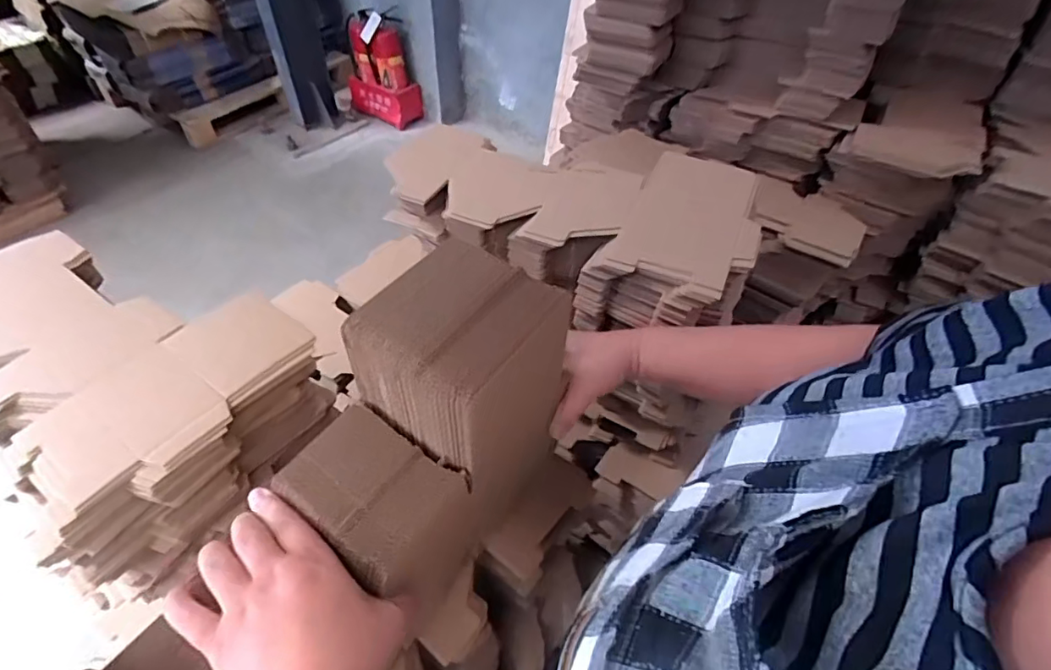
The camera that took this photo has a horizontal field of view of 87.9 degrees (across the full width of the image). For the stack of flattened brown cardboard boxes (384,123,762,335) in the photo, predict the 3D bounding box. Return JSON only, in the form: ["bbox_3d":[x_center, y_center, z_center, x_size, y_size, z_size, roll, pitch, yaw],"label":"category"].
[{"bbox_3d":[0.058,-0.149,0.641,0.401,0.086,0.250,21,51,17],"label":"stack of flattened brown cardboard boxes"}]

